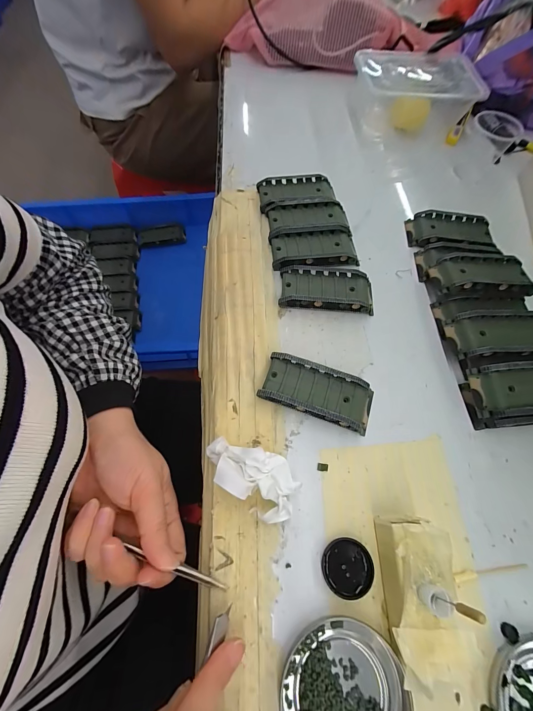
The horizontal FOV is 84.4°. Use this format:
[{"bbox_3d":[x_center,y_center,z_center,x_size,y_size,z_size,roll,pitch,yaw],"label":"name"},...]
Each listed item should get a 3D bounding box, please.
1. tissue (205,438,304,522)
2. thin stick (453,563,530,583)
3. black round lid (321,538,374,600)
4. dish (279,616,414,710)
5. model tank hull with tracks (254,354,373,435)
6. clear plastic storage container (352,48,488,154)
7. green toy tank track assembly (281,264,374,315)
[{"bbox_3d":[-0.012,0.091,0.220,0.073,0.035,0.043,22,67,7],"label":"tissue"},{"bbox_3d":[0.165,0.159,0.216,0.060,0.004,0.006,-6,66,-5],"label":"thin stick"},{"bbox_3d":[0.058,0.152,0.211,0.035,0.006,0.034,1,66,-2],"label":"black round lid"},{"bbox_3d":[0.049,0.214,0.182,0.079,0.008,0.074,1,66,-2],"label":"dish"},{"bbox_3d":[0.046,0.032,0.258,0.095,0.020,0.043,19,66,6],"label":"model tank hull with tracks"},{"bbox_3d":[0.216,-0.382,0.441,0.174,0.074,0.122,0,66,-3],"label":"clear plastic storage container"},{"bbox_3d":[0.063,-0.070,0.305,0.095,0.020,0.046,5,66,-1],"label":"green toy tank track assembly"}]

